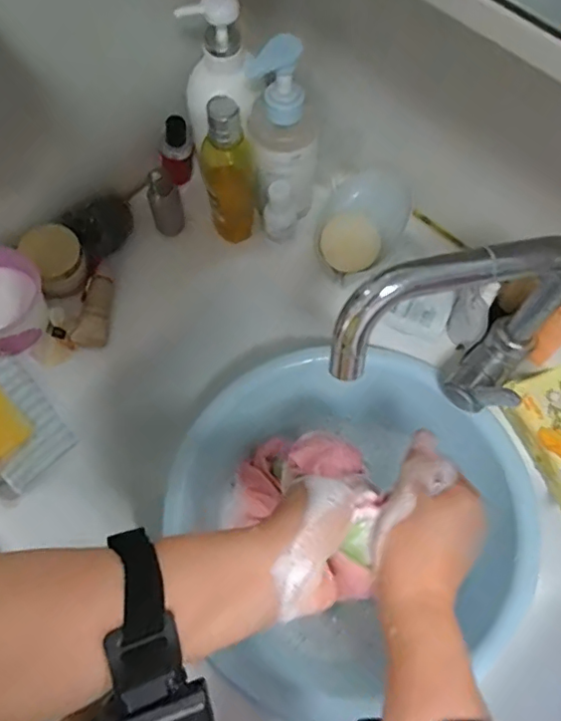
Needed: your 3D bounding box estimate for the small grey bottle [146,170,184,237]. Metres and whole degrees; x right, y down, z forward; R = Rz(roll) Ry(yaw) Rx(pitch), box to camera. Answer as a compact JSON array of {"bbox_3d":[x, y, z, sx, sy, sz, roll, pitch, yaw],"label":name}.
[{"bbox_3d":[-0.116,-0.157,0.564,0.029,0.070,0.027,1,67,-1],"label":"small grey bottle"}]

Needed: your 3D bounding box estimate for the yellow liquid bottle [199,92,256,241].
[{"bbox_3d":[-0.050,-0.178,0.533,0.050,0.151,0.043,-7,67,-5],"label":"yellow liquid bottle"}]

